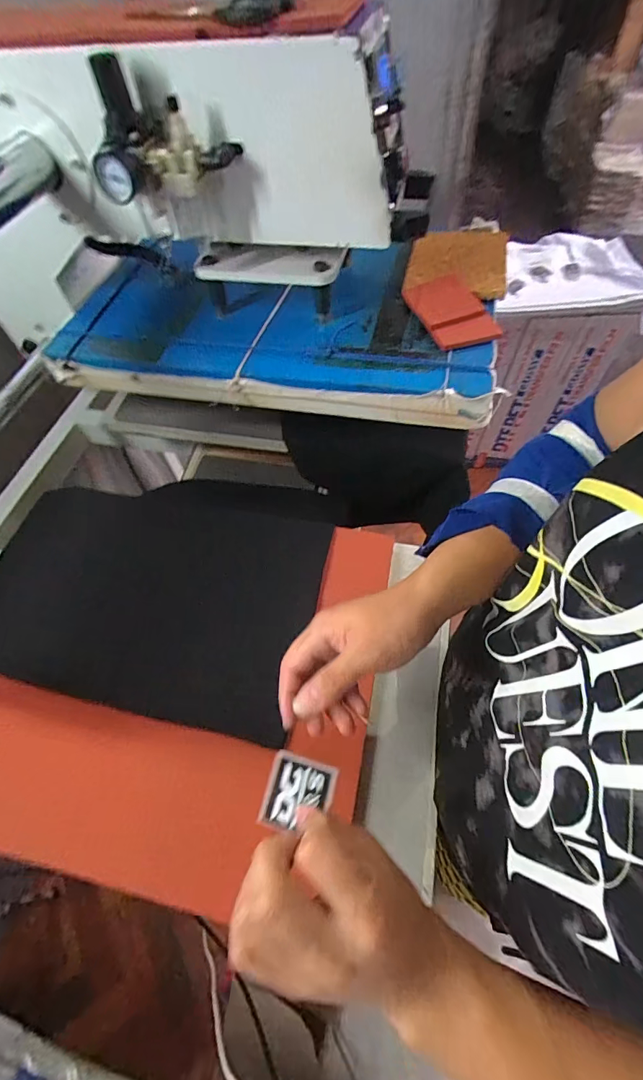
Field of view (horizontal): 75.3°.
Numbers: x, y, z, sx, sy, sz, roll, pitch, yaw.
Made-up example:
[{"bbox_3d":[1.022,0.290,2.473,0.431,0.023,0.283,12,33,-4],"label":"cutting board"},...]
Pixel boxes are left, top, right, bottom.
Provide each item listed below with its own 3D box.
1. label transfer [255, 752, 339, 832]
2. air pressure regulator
[{"bbox_3d":[-0.015,0.164,0.270,0.043,0.004,0.041,7,62,17],"label":"label transfer"},{"bbox_3d":[-0.155,-0.390,0.397,0.112,0.087,0.098,18,61,15],"label":"air pressure regulator"}]

